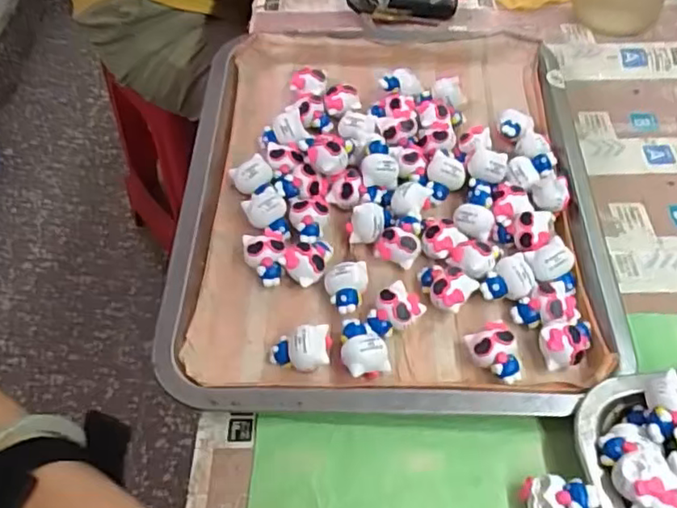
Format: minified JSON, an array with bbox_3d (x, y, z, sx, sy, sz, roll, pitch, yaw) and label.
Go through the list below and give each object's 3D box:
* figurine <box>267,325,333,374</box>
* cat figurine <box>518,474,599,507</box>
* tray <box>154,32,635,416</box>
[{"bbox_3d":[-0.022,0.053,0.344,0.034,0.020,0.021,-6,51,-2],"label":"figurine"},{"bbox_3d":[0.103,0.117,0.291,0.028,0.029,0.022,3,51,5],"label":"cat figurine"},{"bbox_3d":[0.034,-0.041,0.406,0.262,0.034,0.300,0,51,2],"label":"tray"}]

